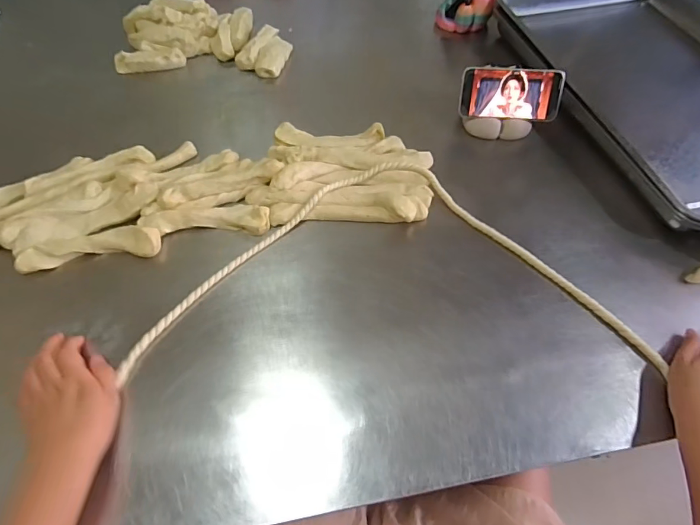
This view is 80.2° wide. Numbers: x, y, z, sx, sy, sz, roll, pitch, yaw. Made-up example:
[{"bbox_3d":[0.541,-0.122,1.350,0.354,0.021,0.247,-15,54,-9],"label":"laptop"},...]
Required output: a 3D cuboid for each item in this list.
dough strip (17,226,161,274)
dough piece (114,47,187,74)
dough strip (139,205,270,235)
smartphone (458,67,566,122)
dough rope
[{"bbox_3d":[-0.323,-0.021,0.520,0.161,0.021,0.043,-8,59,-6],"label":"dough strip"},{"bbox_3d":[-0.360,-0.366,0.749,0.117,0.027,0.038,-17,60,-11],"label":"dough piece"},{"bbox_3d":[-0.190,-0.054,0.556,0.163,0.023,0.041,-1,61,-3],"label":"dough strip"},{"bbox_3d":[0.252,-0.265,0.654,0.152,0.075,0.010,4,18,1],"label":"smartphone"},{"bbox_3d":[0.044,-0.002,0.533,0.600,0.018,0.301,-2,62,-3],"label":"dough rope"}]

